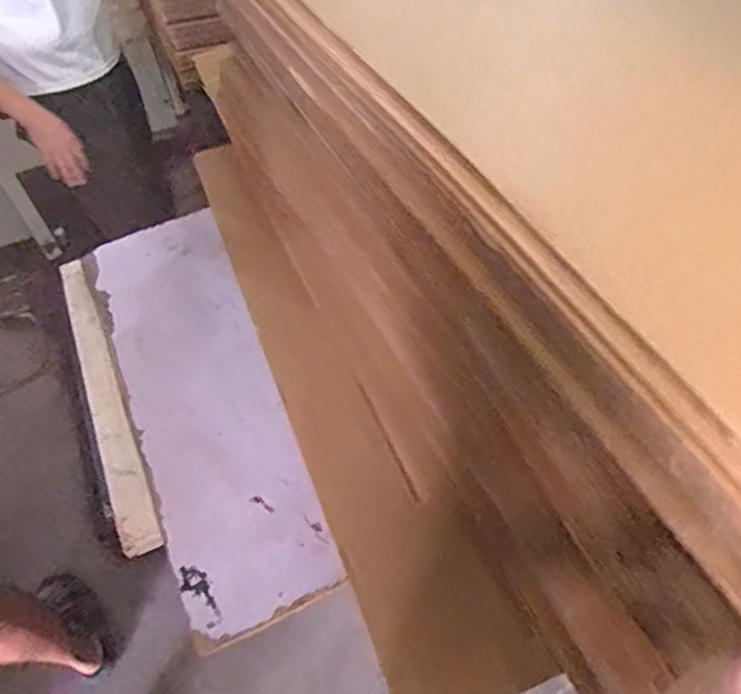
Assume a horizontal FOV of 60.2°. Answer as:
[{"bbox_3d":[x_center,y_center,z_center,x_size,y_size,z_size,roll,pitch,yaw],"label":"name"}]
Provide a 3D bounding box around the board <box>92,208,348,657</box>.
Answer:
[{"bbox_3d":[-0.273,0.048,0.993,0.218,0.031,0.748,-20,54,-11],"label":"board"}]

